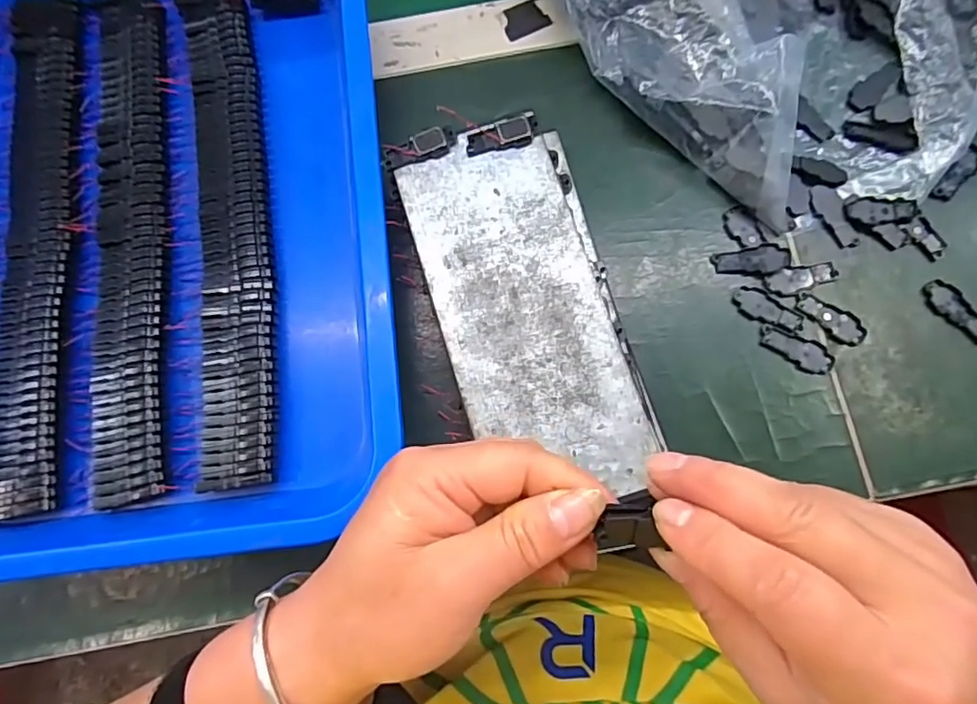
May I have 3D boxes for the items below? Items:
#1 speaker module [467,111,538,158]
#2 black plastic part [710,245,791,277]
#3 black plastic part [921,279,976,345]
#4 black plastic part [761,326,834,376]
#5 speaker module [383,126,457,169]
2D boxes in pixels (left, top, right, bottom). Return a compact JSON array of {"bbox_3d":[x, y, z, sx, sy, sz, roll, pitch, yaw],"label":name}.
[{"bbox_3d":[0.007,-0.112,0.293,0.038,0.005,0.016,-21,78,-3],"label":"speaker module"},{"bbox_3d":[0.146,-0.050,0.314,0.040,0.007,0.015,-7,78,0],"label":"black plastic part"},{"bbox_3d":[0.252,-0.023,0.305,0.017,0.006,0.039,-43,80,-7],"label":"black plastic part"},{"bbox_3d":[0.166,-0.001,0.304,0.040,0.004,0.016,27,80,7],"label":"black plastic part"},{"bbox_3d":[-0.036,-0.106,0.293,0.039,0.006,0.013,-19,78,-3],"label":"speaker module"}]

